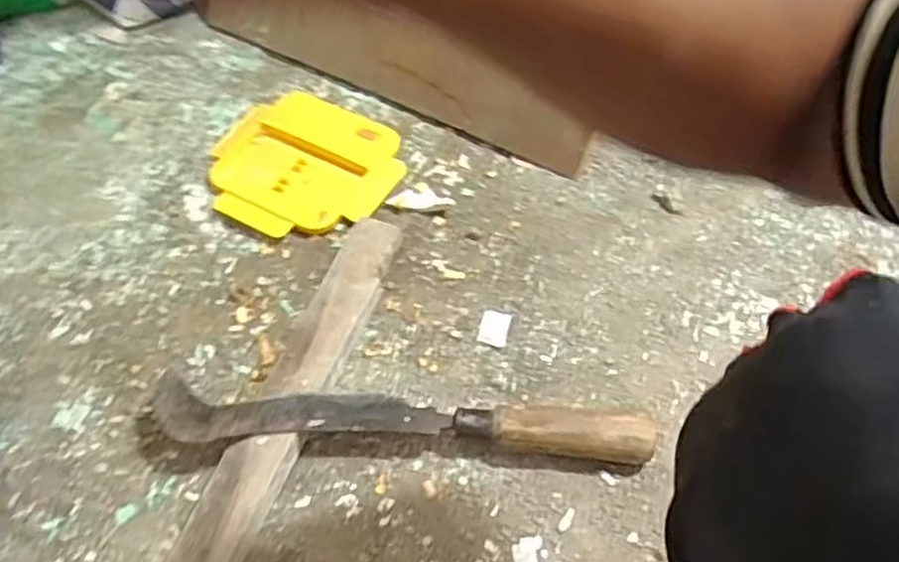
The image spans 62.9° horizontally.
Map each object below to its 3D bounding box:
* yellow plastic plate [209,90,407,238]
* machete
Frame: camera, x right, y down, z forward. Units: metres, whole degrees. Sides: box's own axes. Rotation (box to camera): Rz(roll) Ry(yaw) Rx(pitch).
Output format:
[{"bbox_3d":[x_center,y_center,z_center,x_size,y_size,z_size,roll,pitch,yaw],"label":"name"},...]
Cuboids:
[{"bbox_3d":[-0.164,-0.129,0.814,0.204,0.010,0.185,26,62,17],"label":"yellow plastic plate"},{"bbox_3d":[-0.037,0.120,0.628,0.409,0.051,0.051,1,58,2],"label":"machete"}]

